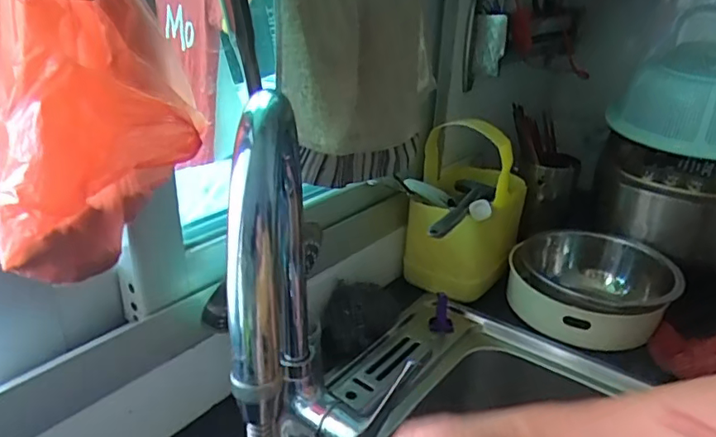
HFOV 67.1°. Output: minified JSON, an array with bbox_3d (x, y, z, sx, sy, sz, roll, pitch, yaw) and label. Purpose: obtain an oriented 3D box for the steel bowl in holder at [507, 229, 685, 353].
[{"bbox_3d":[0.324,0.095,0.759,0.200,0.089,0.180,2,24,0],"label":"steel bowl in holder"}]

